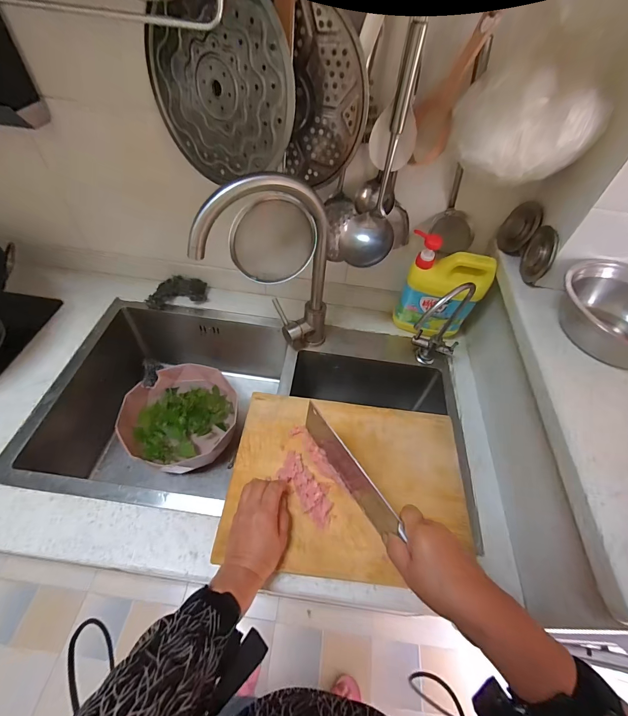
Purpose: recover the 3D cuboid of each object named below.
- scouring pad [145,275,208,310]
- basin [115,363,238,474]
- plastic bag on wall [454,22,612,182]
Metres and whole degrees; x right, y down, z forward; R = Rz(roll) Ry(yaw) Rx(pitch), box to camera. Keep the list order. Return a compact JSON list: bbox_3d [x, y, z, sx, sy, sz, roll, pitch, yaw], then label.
[{"bbox_3d":[-0.318,-0.155,0.779,0.131,0.020,0.071,-11,83,-5],"label":"scouring pad"},{"bbox_3d":[-0.306,0.136,0.766,0.245,0.071,0.239,2,53,-2],"label":"basin"},{"bbox_3d":[0.261,-0.297,0.404,0.155,0.116,0.118,31,56,19],"label":"plastic bag on wall"}]

